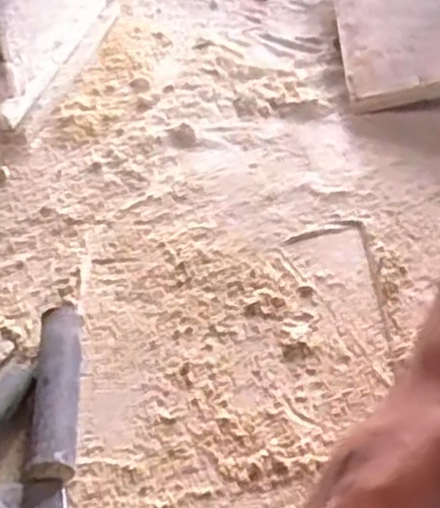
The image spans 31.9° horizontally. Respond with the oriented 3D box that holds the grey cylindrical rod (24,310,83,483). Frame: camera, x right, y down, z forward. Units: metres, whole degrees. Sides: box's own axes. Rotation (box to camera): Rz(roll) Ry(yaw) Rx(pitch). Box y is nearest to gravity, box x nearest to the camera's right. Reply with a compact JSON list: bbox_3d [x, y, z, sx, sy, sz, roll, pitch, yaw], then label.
[{"bbox_3d":[-0.092,0.079,0.442,0.026,0.026,0.108,0,45,-3],"label":"grey cylindrical rod"}]

